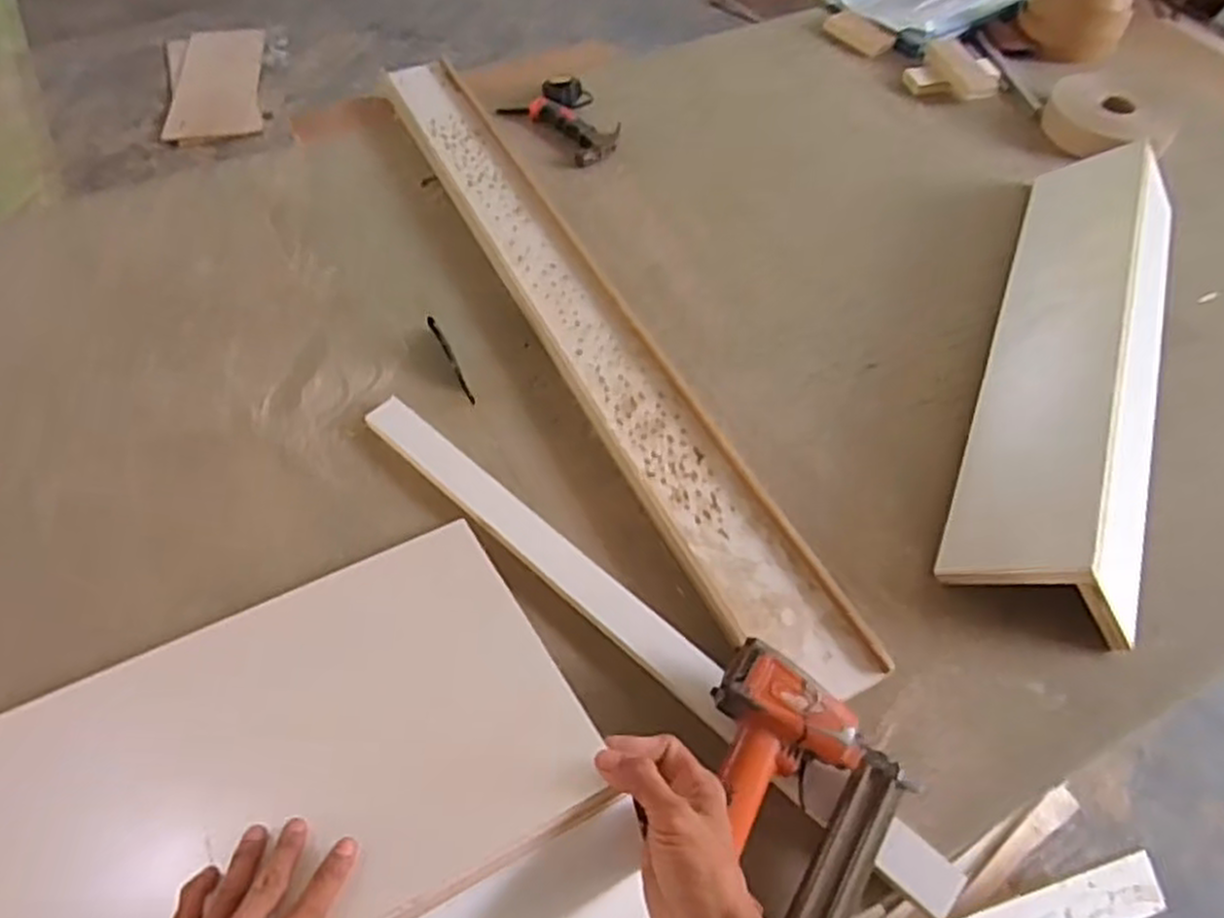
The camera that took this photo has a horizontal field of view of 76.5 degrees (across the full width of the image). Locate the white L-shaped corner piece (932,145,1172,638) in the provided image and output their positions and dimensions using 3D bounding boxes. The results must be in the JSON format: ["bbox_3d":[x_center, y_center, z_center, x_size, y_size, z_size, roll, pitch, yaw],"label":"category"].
[{"bbox_3d":[0.545,-0.132,0.890,0.183,0.089,0.687,20,56,14],"label":"white L-shaped corner piece"}]

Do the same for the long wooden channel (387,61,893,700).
[{"bbox_3d":[-0.060,-0.205,0.975,0.107,0.028,1.129,-22,56,-16],"label":"long wooden channel"}]

